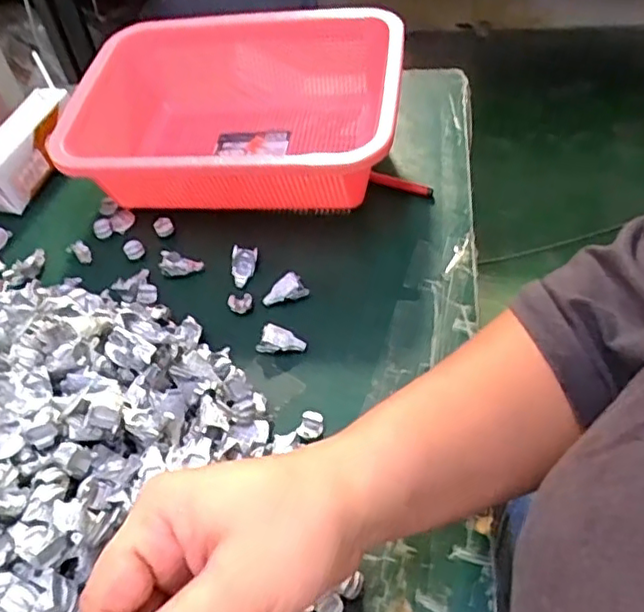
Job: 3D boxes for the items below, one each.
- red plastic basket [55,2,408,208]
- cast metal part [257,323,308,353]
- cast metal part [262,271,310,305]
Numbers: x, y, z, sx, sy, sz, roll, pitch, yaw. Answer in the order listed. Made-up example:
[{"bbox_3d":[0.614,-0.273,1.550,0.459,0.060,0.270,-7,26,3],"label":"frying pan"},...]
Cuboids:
[{"bbox_3d":[-0.065,-0.157,0.524,0.260,0.104,0.194,6,51,11],"label":"red plastic basket"},{"bbox_3d":[-0.027,0.025,0.428,0.030,0.014,0.018,15,53,18],"label":"cast metal part"},{"bbox_3d":[-0.027,-0.010,0.457,0.031,0.013,0.019,-31,54,-19],"label":"cast metal part"}]

